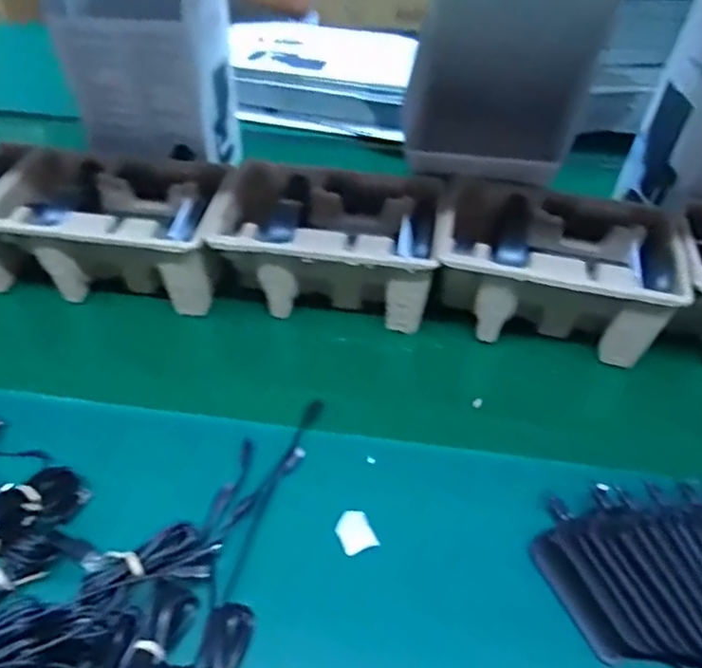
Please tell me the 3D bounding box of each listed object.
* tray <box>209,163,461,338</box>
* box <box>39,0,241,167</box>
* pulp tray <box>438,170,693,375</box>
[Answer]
[{"bbox_3d":[-0.023,-0.092,0.648,0.227,0.106,0.144,6,47,2],"label":"tray"},{"bbox_3d":[-0.244,-0.351,0.695,0.201,0.343,0.160,-2,33,-2],"label":"box"},{"bbox_3d":[0.203,-0.067,0.628,0.219,0.106,0.145,11,47,7],"label":"pulp tray"}]

